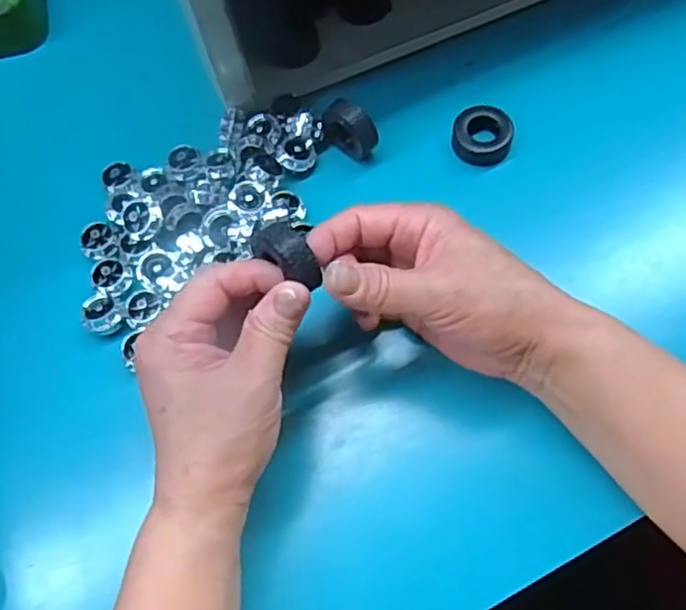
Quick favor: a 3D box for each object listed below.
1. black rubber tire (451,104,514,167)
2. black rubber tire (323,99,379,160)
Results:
[{"bbox_3d":[0.091,-0.110,0.427,0.038,0.016,0.034,24,71,12],"label":"black rubber tire"},{"bbox_3d":[0.005,-0.111,0.419,0.033,0.034,0.017,33,73,15],"label":"black rubber tire"}]

